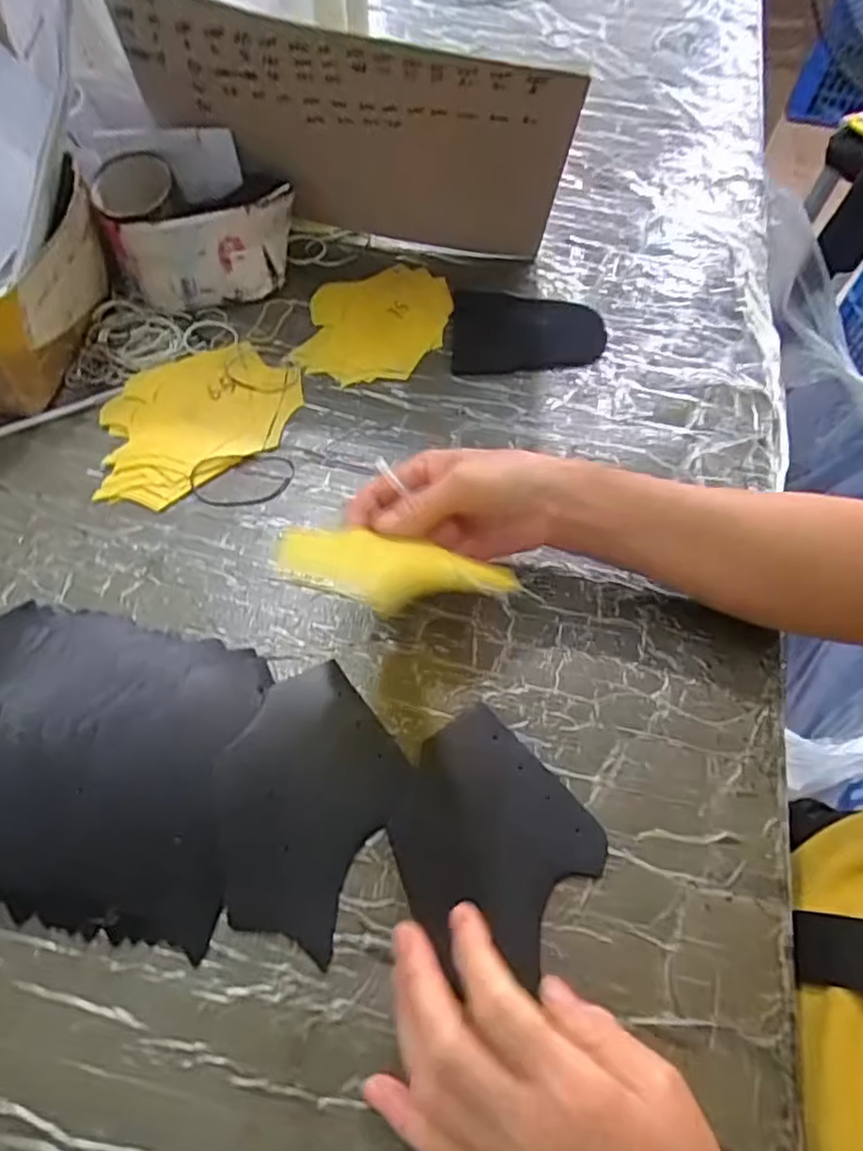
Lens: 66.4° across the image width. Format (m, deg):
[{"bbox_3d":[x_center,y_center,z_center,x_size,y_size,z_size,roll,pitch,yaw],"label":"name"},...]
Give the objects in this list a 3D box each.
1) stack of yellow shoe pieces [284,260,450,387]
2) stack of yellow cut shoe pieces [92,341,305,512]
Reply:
[{"bbox_3d":[-0.044,-0.215,0.549,0.111,0.007,0.146,11,58,4],"label":"stack of yellow shoe pieces"},{"bbox_3d":[-0.175,-0.118,0.485,0.160,0.009,0.115,-34,66,-22],"label":"stack of yellow cut shoe pieces"}]

